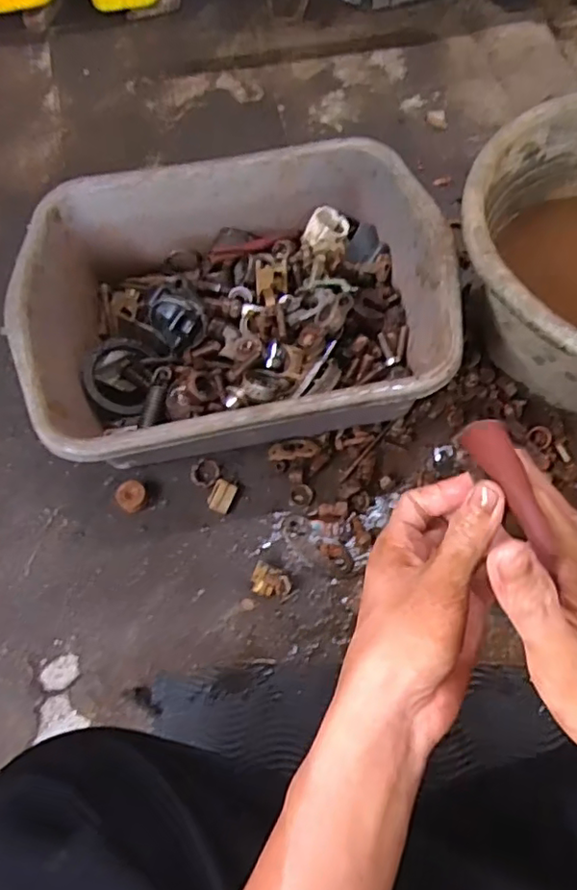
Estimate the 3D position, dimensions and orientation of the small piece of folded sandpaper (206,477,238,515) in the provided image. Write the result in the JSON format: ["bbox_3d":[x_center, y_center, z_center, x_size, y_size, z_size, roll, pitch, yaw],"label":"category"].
[{"bbox_3d":[-0.059,0.045,0.533,0.021,0.009,0.028,21,69,9],"label":"small piece of folded sandpaper"}]

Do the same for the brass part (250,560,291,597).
[{"bbox_3d":[-0.014,0.115,0.504,0.033,0.014,0.026,17,69,8],"label":"brass part"}]

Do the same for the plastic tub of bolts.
[{"bbox_3d":[-0.043,-0.111,0.531,0.345,0.117,0.261,-13,68,-5],"label":"plastic tub of bolts"}]

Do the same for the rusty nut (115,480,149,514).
[{"bbox_3d":[-0.138,0.045,0.532,0.026,0.016,0.027,0,67,1],"label":"rusty nut"}]

